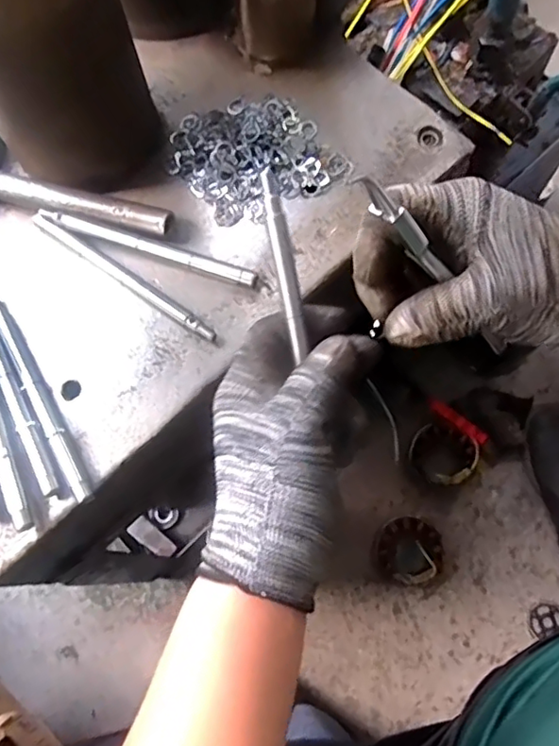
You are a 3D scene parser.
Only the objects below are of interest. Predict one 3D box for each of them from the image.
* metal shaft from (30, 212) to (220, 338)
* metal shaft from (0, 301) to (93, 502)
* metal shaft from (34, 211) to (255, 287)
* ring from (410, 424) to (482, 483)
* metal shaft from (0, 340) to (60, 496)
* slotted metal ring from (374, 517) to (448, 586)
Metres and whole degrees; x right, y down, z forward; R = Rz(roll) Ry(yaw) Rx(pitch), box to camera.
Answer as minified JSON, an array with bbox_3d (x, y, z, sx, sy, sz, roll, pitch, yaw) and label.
[{"bbox_3d":[-0.112,-0.068,0.410,0.162,0.010,0.008,33,76,13],"label":"metal shaft"},{"bbox_3d":[-0.160,0.014,0.386,0.011,0.012,0.158,-29,72,-7],"label":"metal shaft"},{"bbox_3d":[-0.093,-0.091,0.412,0.161,0.011,0.012,18,73,8],"label":"metal shaft"},{"bbox_3d":[0.220,0.111,0.787,0.085,0.038,0.081,-1,71,2],"label":"ring"},{"bbox_3d":[-0.179,0.008,0.386,0.010,0.006,0.160,-27,72,-7],"label":"metal shaft"},{"bbox_3d":[0.168,0.229,0.749,0.085,0.045,0.084,-1,71,2],"label":"slotted metal ring"}]

